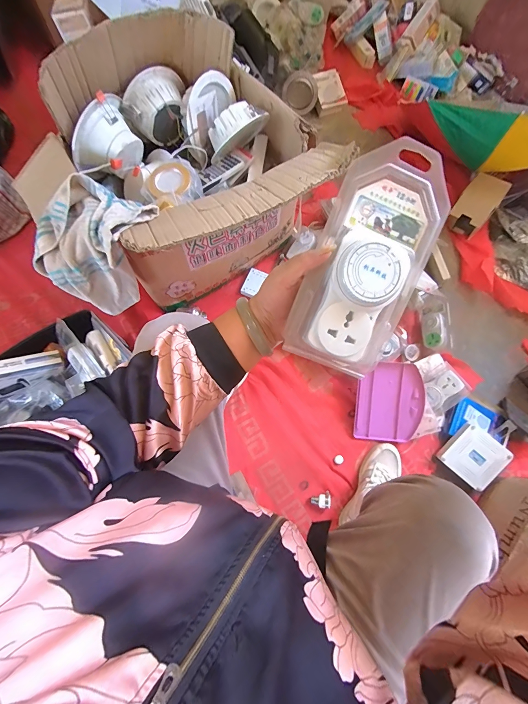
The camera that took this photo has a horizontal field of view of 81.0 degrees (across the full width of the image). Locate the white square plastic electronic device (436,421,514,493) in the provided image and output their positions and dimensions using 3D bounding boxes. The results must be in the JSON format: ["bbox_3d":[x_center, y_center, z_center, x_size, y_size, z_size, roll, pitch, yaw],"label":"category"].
[{"bbox_3d":[0.533,0.264,0.781,0.133,0.017,0.127,40,97,6],"label":"white square plastic electronic device"}]

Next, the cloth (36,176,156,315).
[{"bbox_3d":[-0.342,-0.213,0.621,0.213,0.195,0.203,34,74,9],"label":"cloth"}]

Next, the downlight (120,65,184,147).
[{"bbox_3d":[-0.249,-0.562,0.722,0.147,0.129,0.077,-17,73,-7],"label":"downlight"}]

